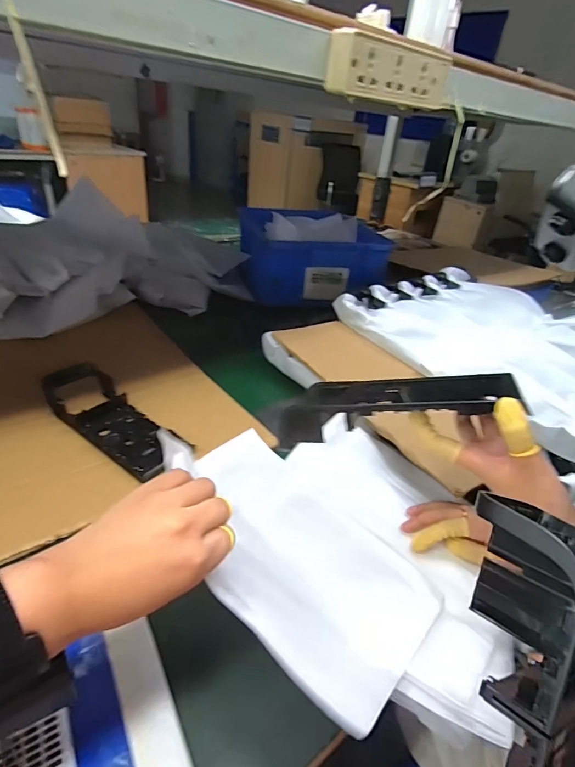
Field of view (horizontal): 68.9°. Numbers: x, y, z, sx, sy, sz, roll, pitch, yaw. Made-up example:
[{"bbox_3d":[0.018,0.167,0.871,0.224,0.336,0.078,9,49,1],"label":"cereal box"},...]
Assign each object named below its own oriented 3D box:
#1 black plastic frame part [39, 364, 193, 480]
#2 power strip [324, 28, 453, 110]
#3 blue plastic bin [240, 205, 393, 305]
[{"bbox_3d":[-0.221,0.039,0.532,0.202,0.044,0.079,27,38,28],"label":"black plastic frame part"},{"bbox_3d":[0.114,-0.338,0.459,0.165,0.054,0.030,-19,41,-34],"label":"power strip"},{"bbox_3d":[0.059,-0.326,1.057,0.314,0.139,0.318,-2,34,-13],"label":"blue plastic bin"}]

